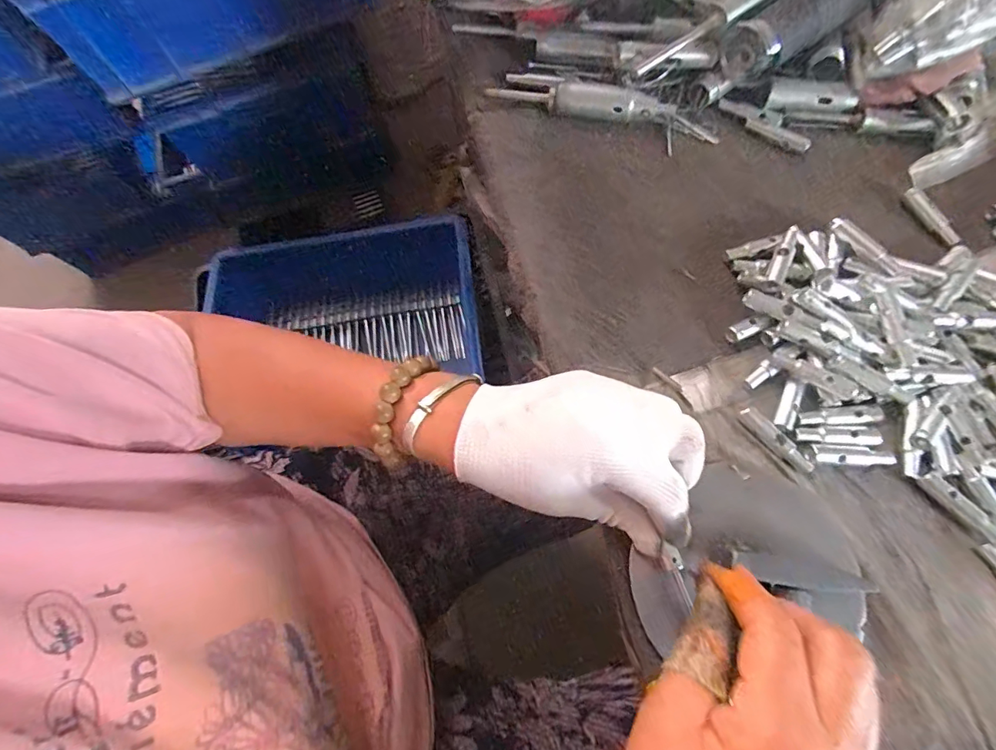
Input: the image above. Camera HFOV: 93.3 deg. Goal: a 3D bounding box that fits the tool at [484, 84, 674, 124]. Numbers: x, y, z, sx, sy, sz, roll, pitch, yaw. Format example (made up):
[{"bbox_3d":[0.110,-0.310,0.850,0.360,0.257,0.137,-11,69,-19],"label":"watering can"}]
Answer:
[{"bbox_3d":[0.068,-0.225,0.389,0.152,0.018,0.025,7,71,5],"label":"tool"}]

